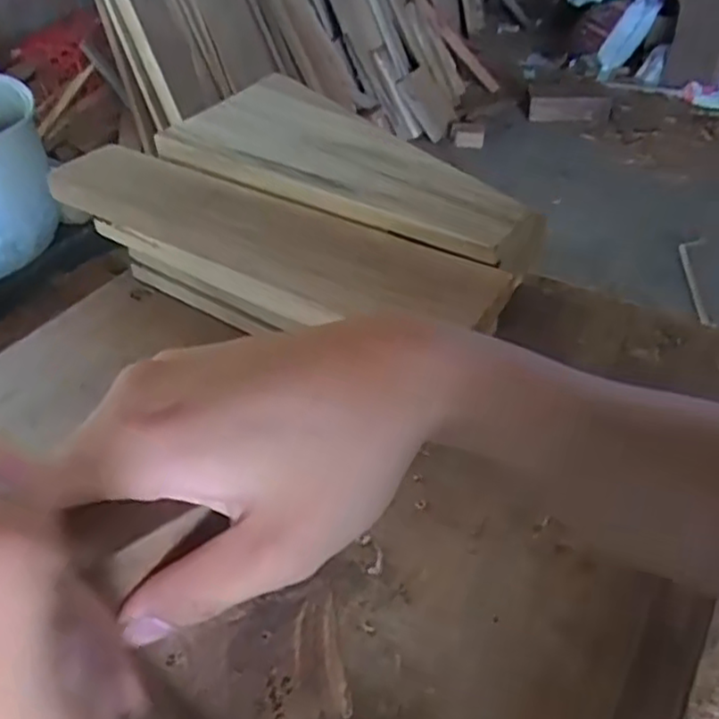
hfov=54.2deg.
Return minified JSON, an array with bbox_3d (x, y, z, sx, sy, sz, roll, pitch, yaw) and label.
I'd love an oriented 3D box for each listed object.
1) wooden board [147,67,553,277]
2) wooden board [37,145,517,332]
[{"bbox_3d":[0.000,-0.163,0.552,0.343,0.015,0.144,25,48,27],"label":"wooden board"},{"bbox_3d":[-0.069,-0.090,0.501,0.357,0.027,0.075,23,47,25],"label":"wooden board"}]

